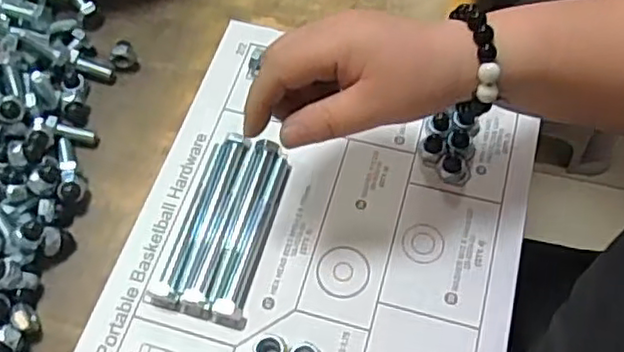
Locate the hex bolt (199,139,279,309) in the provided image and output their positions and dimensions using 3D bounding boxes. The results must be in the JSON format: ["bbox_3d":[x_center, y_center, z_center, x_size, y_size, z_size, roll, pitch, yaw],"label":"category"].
[{"bbox_3d":[-0.041,0.028,0.387,0.014,0.017,0.108,13,61,7],"label":"hex bolt"}]

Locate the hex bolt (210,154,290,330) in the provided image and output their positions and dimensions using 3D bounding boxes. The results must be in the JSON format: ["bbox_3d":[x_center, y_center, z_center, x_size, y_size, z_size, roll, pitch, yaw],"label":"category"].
[{"bbox_3d":[-0.033,0.036,0.380,0.017,0.021,0.101,14,62,8],"label":"hex bolt"}]

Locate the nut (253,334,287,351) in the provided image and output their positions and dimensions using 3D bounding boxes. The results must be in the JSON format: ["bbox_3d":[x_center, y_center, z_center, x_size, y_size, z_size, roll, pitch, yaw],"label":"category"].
[{"bbox_3d":[-0.023,0.094,0.352,0.018,0.010,0.019,0,61,0],"label":"nut"}]

